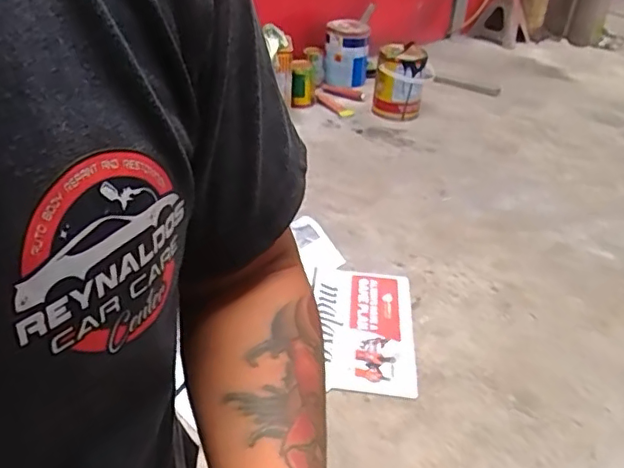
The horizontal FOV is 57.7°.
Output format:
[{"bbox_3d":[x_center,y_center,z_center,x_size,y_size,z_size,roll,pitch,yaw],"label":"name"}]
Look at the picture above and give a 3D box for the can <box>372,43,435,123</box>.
[{"bbox_3d":[0.288,-0.467,1.799,0.172,0.231,0.163,6,33,5],"label":"can"}]

